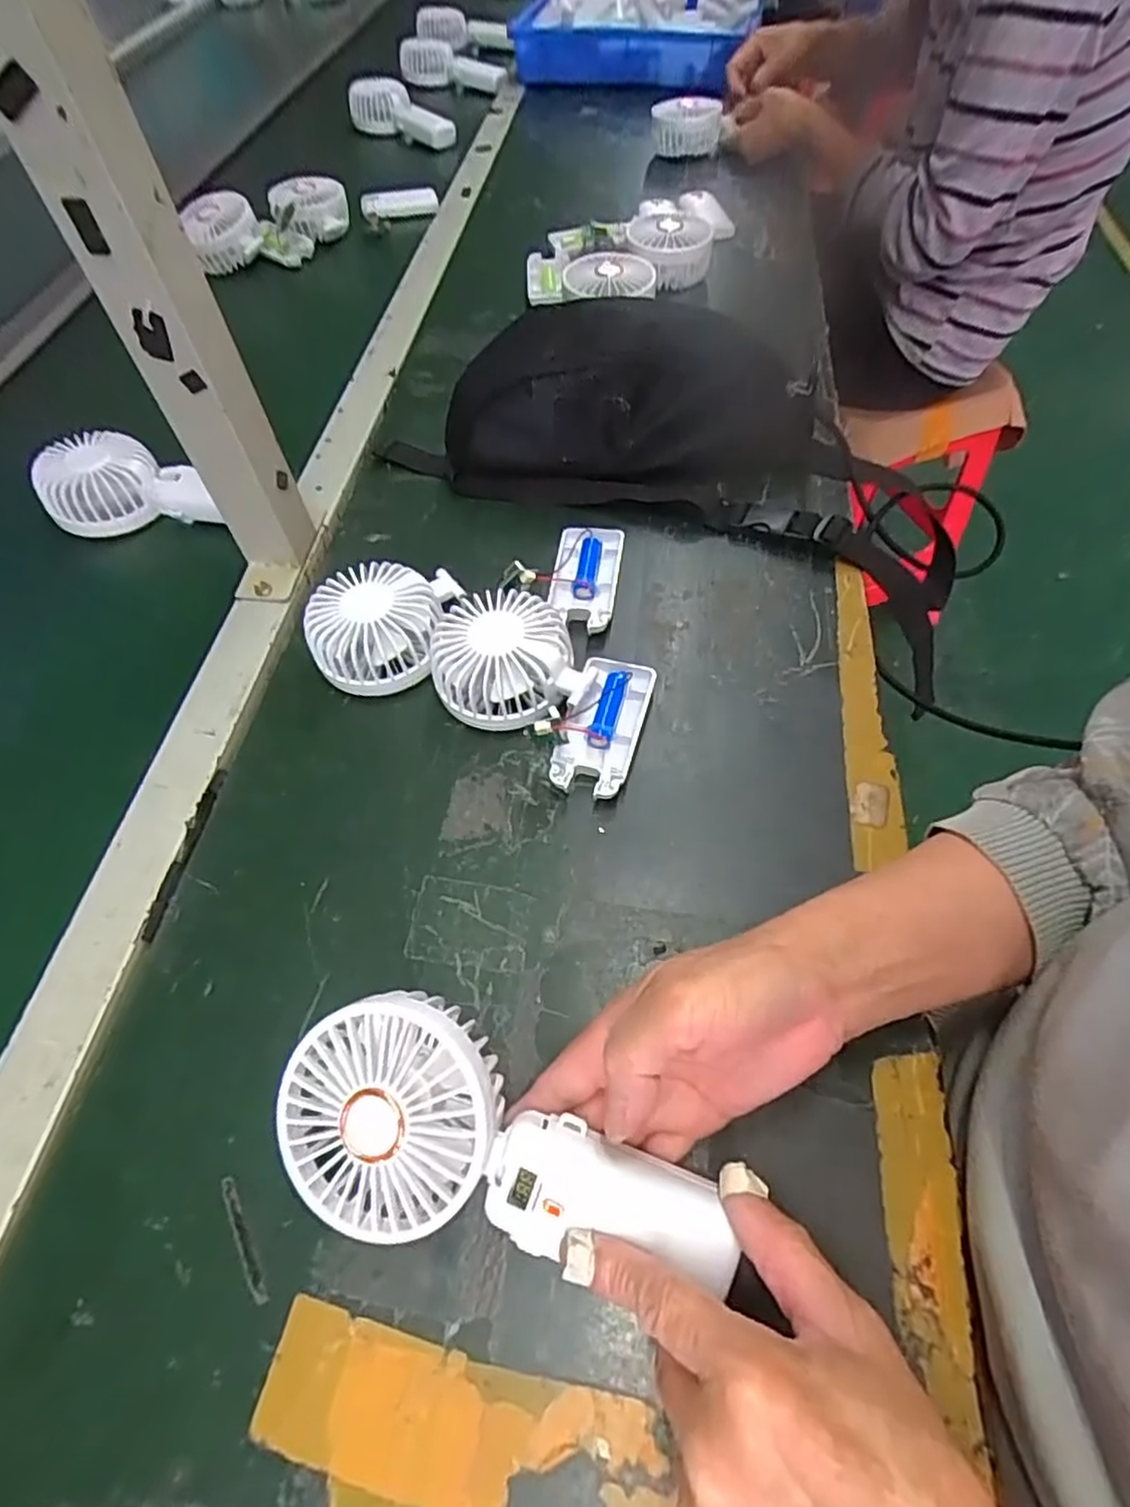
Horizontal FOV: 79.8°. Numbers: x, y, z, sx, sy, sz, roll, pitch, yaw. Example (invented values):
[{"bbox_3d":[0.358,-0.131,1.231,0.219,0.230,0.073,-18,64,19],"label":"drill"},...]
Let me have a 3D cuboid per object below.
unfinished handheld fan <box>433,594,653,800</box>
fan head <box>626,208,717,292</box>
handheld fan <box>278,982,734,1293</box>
[{"bbox_3d":[-0.018,-0.045,0.412,0.147,0.046,0.098,24,63,17],"label":"unfinished handheld fan"},{"bbox_3d":[0.107,-0.516,0.697,0.087,0.047,0.099,-2,58,2],"label":"fan head"},{"bbox_3d":[-0.026,0.154,0.262,0.177,0.037,0.081,15,60,8],"label":"handheld fan"}]

